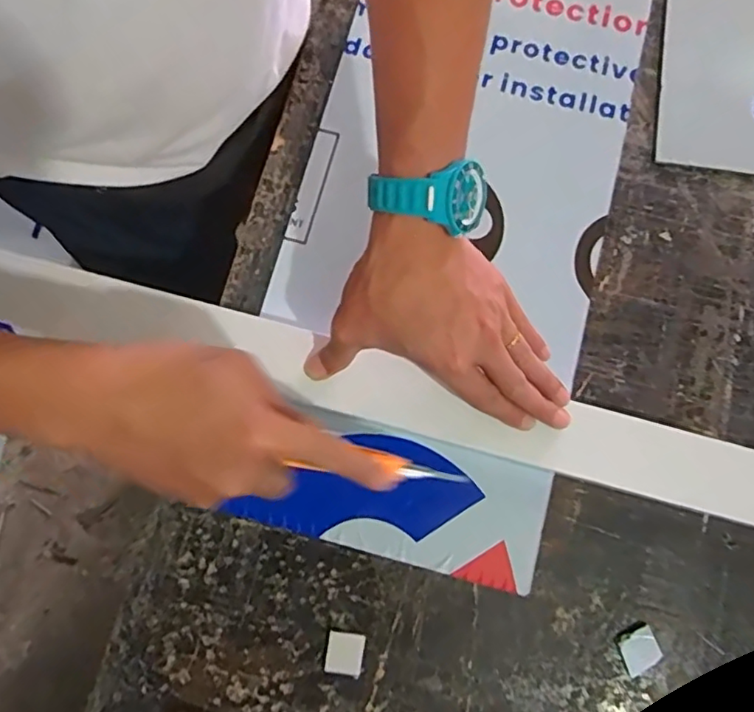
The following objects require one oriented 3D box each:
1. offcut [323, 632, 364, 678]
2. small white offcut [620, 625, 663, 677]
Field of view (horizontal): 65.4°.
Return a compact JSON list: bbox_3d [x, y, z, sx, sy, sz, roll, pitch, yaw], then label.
[{"bbox_3d":[-0.023,0.208,0.411,0.025,0.004,0.027,9,79,2],"label":"offcut"},{"bbox_3d":[0.184,0.206,0.410,0.029,0.004,0.024,-34,81,-6],"label":"small white offcut"}]

